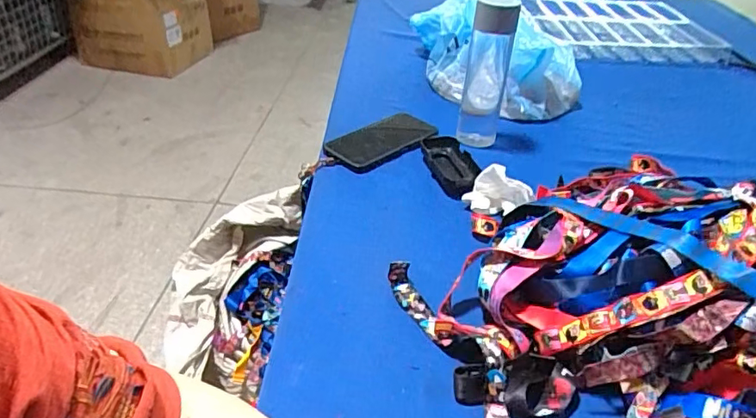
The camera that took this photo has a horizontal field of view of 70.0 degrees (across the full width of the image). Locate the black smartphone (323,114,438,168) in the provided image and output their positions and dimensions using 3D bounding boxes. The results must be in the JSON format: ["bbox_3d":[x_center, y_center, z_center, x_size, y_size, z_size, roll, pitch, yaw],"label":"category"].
[{"bbox_3d":[0.008,-0.099,0.757,0.162,0.014,0.083,-26,46,-28],"label":"black smartphone"}]

